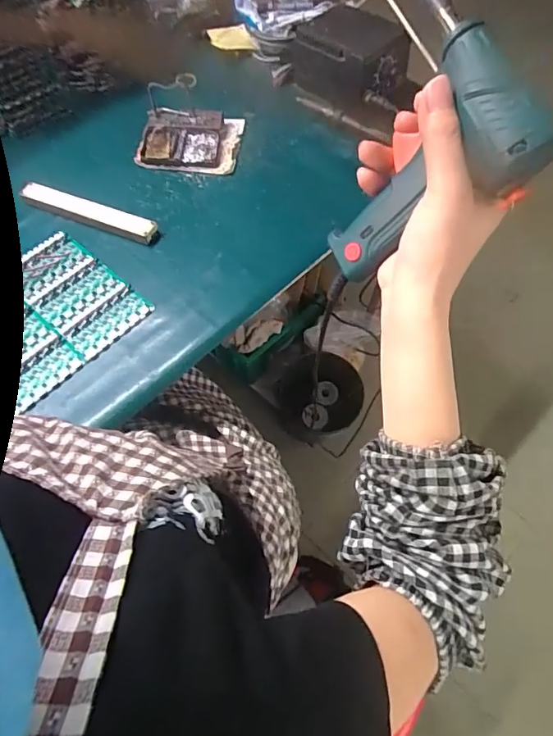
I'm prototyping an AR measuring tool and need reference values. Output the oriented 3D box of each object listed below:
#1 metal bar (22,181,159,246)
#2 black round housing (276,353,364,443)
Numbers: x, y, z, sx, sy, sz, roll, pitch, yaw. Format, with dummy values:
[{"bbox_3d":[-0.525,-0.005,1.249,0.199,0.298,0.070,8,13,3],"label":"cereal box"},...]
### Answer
[{"bbox_3d":[-0.254,-0.212,0.631,0.195,0.018,0.026,20,64,8],"label":"metal bar"},{"bbox_3d":[0.107,0.078,1.197,0.220,0.049,0.223,0,91,19],"label":"black round housing"}]

